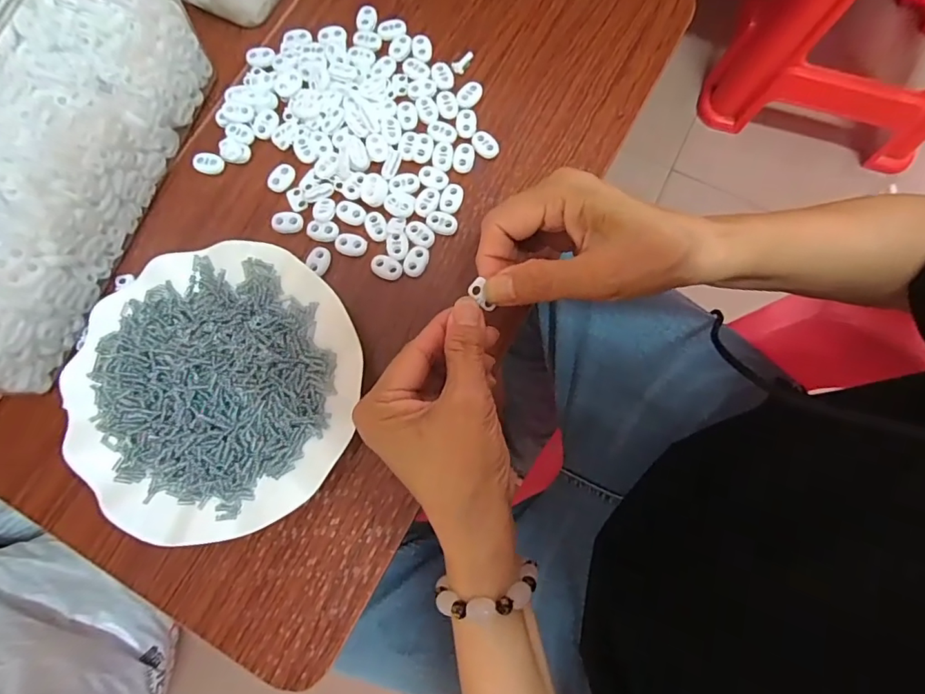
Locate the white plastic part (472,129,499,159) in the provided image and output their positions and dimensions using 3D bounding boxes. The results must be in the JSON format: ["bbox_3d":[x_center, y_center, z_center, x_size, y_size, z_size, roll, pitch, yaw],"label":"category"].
[{"bbox_3d":[0.016,-0.150,0.365,0.013,0.007,0.023,-41,81,-7],"label":"white plastic part"}]

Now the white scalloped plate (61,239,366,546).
[{"bbox_3d":[-0.157,0.026,0.322,0.180,0.024,0.177,0,79,0],"label":"white scalloped plate"}]

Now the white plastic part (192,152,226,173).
[{"bbox_3d":[-0.190,-0.137,0.369,0.023,0.005,0.015,16,80,4],"label":"white plastic part"}]

